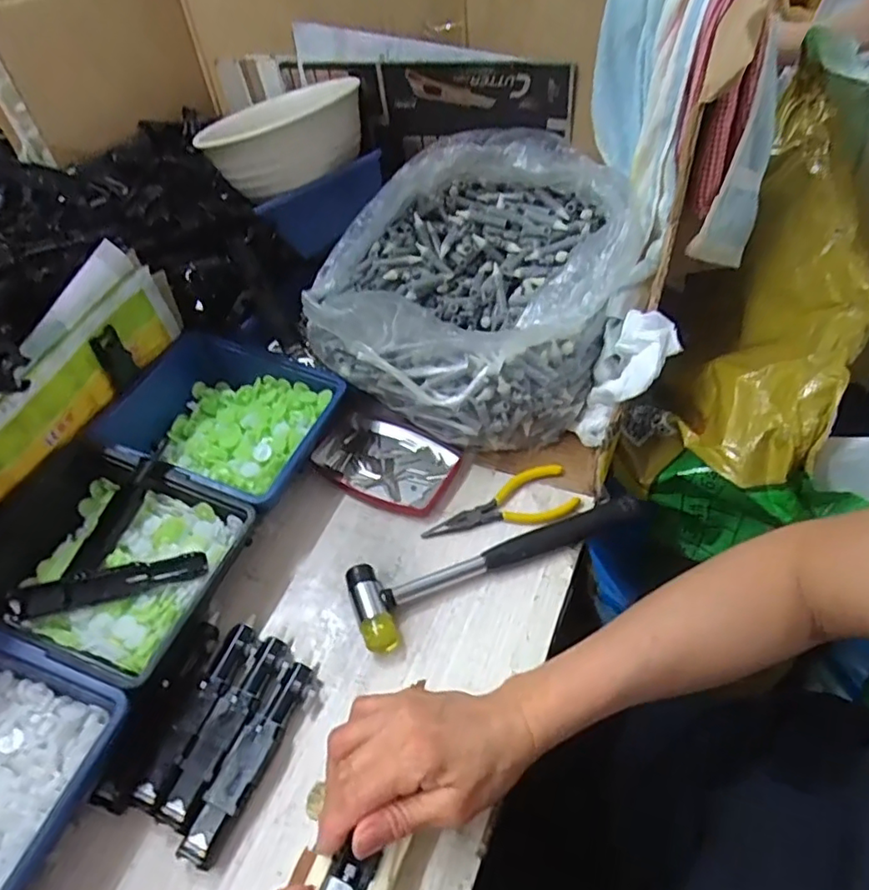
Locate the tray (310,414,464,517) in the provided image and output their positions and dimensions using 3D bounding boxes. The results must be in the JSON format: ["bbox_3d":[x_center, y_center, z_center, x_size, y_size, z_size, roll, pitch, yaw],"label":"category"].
[{"bbox_3d":[-0.046,0.015,0.529,0.123,0.020,0.081,20,54,20],"label":"tray"}]

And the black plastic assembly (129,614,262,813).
[{"bbox_3d":[-0.154,0.177,0.397,0.023,0.018,0.123,14,52,16],"label":"black plastic assembly"}]

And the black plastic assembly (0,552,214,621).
[{"bbox_3d":[-0.224,0.094,0.407,0.123,0.014,0.022,-16,50,-8],"label":"black plastic assembly"}]

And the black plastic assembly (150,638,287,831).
[{"bbox_3d":[-0.134,0.184,0.389,0.026,0.017,0.119,15,53,17],"label":"black plastic assembly"}]

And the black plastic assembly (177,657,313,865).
[{"bbox_3d":[-0.115,0.198,0.377,0.025,0.021,0.119,15,53,17],"label":"black plastic assembly"}]

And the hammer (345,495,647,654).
[{"bbox_3d":[0.047,0.078,0.458,0.233,0.021,0.061,-24,52,-14],"label":"hammer"}]

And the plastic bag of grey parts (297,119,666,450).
[{"bbox_3d":[0.042,-0.139,0.547,0.253,0.166,0.261,20,54,21],"label":"plastic bag of grey parts"}]

